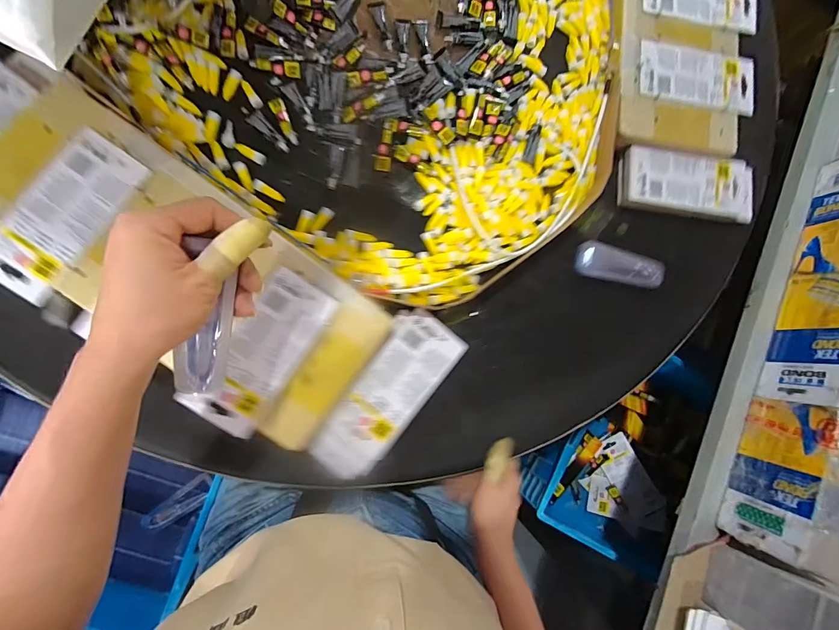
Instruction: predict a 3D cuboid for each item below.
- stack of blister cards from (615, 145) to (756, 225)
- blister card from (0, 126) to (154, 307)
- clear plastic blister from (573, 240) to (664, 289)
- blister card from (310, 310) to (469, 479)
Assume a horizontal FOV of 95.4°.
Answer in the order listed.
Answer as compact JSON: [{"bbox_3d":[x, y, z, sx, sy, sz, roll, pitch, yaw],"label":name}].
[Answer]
[{"bbox_3d":[0.352,-0.166,0.490,0.190,0.019,0.079,3,85,-8],"label":"stack of blister cards"},{"bbox_3d":[-0.333,-0.094,0.362,0.075,0.018,0.156,37,81,-3],"label":"blister card"},{"bbox_3d":[0.248,-0.059,0.470,0.111,0.012,0.041,15,83,-6],"label":"clear plastic blister"},{"bbox_3d":[-0.034,0.084,0.409,0.079,0.014,0.194,39,81,-3],"label":"blister card"}]

